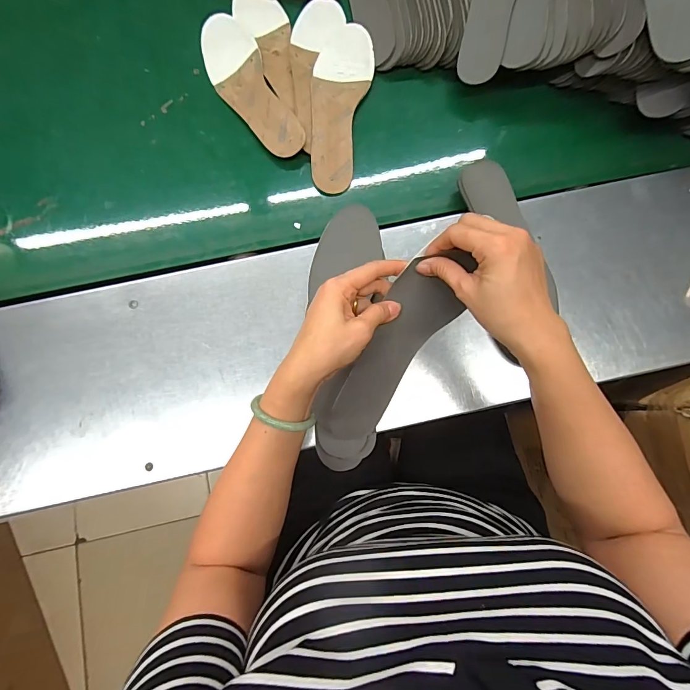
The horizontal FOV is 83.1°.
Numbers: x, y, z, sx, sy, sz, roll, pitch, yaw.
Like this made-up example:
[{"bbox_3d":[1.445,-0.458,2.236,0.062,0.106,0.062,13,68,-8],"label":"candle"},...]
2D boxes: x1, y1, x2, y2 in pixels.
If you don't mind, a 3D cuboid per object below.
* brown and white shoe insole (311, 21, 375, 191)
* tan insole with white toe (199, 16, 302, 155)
[{"bbox_3d":[-0.010,-0.334,0.544,0.077,0.015,0.257,7,77,3],"label":"brown and white shoe insole"},{"bbox_3d":[-0.138,-0.366,0.550,0.076,0.006,0.252,-28,79,3],"label":"tan insole with white toe"}]

